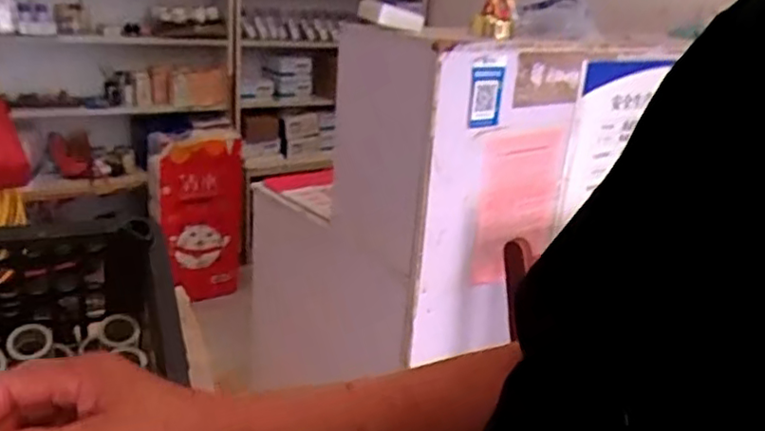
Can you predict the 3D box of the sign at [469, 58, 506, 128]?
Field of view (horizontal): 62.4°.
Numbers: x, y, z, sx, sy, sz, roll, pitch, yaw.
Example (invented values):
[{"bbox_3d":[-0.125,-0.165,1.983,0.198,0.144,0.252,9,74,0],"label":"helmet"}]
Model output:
[{"bbox_3d":[0.162,-0.191,0.991,0.084,0.107,0.004,-19,31,-38],"label":"sign"}]

